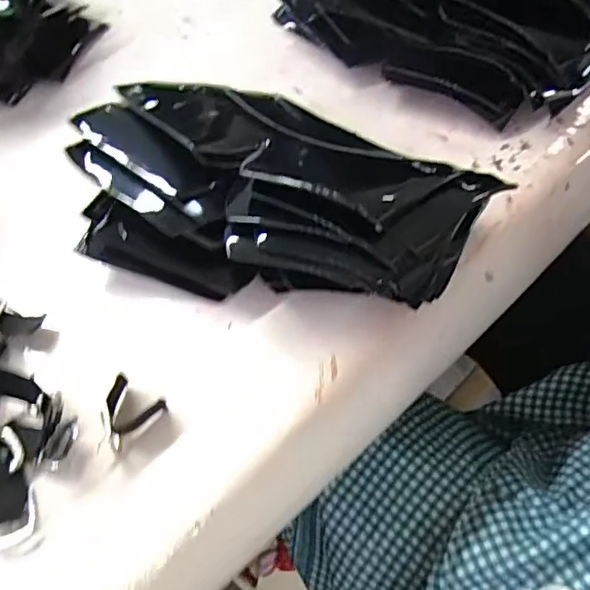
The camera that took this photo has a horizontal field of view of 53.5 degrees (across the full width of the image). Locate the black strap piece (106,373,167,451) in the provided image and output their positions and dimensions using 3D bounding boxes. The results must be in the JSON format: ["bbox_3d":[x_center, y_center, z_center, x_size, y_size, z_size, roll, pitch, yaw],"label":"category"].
[{"bbox_3d":[-0.079,0.049,0.266,0.028,0.013,0.030,-39,65,-21],"label":"black strap piece"}]

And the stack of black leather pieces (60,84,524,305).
[{"bbox_3d":[-0.010,-0.058,0.300,0.206,0.044,0.123,16,59,10],"label":"stack of black leather pieces"}]

